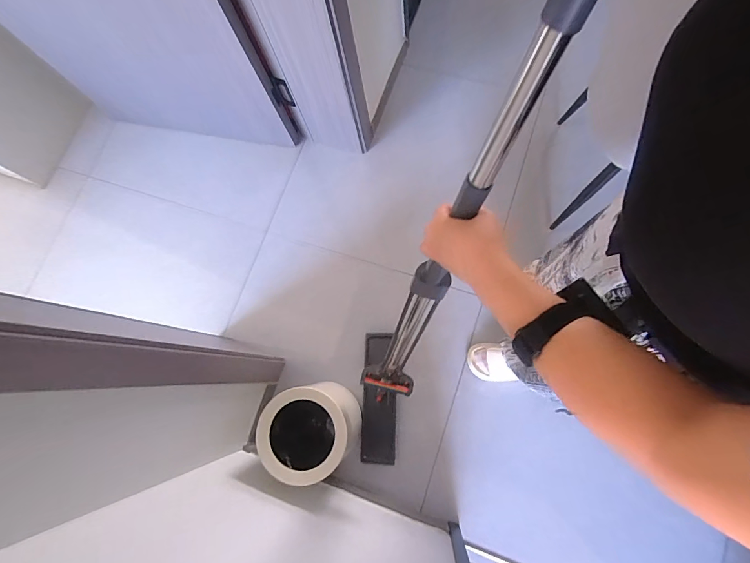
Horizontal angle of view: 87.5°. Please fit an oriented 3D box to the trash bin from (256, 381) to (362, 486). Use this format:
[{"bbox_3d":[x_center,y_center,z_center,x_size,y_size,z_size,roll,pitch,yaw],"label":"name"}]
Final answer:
[{"bbox_3d":[-0.170,0.411,1.104,0.244,0.268,0.226,-11,75,-3],"label":"trash bin"}]

